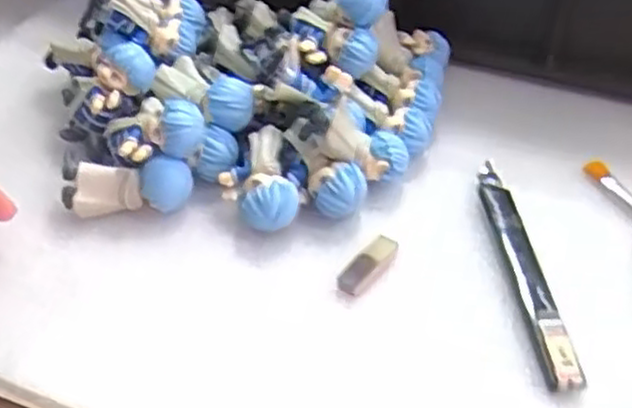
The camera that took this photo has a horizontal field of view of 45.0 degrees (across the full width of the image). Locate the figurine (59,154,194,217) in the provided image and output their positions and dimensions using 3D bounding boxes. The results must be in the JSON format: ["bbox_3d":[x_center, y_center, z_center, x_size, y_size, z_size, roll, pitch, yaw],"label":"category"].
[{"bbox_3d":[-0.093,-0.009,0.375,0.061,0.025,0.020,-7,43,-10],"label":"figurine"}]

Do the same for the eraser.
[{"bbox_3d":[0.025,0.028,0.351,0.013,0.008,0.037,26,47,25],"label":"eraser"}]

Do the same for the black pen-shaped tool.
[{"bbox_3d":[0.096,0.025,0.355,0.014,0.011,0.135,-2,42,-4],"label":"black pen-shaped tool"}]

